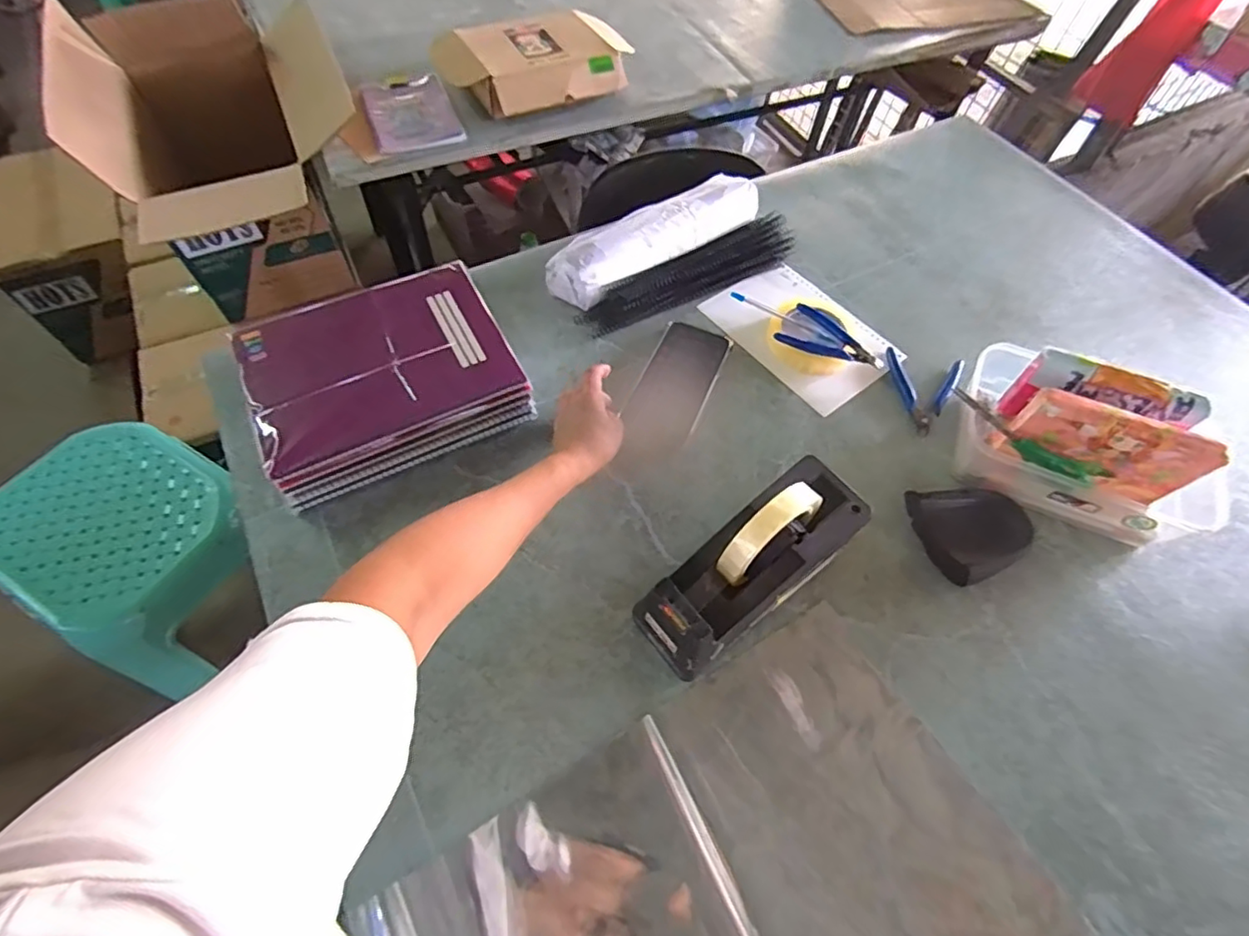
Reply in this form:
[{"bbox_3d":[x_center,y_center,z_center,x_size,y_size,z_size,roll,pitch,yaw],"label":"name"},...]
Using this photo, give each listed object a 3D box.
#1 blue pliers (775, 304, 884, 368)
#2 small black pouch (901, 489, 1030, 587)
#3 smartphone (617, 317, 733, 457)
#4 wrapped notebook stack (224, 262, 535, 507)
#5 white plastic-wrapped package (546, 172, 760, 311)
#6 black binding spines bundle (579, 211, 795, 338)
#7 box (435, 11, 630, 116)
[{"bbox_3d":[0.246,-0.151,0.707,0.121,0.020,0.058,24,61,11],"label":"blue pliers"},{"bbox_3d":[0.331,0.065,0.569,0.098,0.033,0.089,-6,60,-7],"label":"small black pouch"},{"bbox_3d":[0.057,-0.095,0.660,0.078,0.007,0.175,23,61,10],"label":"smartphone"},{"bbox_3d":[-0.255,-0.104,0.622,0.252,0.054,0.225,-24,63,-16],"label":"wrapped notebook stack"},{"bbox_3d":[0.046,-0.297,0.774,0.318,0.065,0.081,-32,66,-20],"label":"white plastic-wrapped package"},{"bbox_3d":[0.099,-0.248,0.774,0.329,0.043,0.070,-31,66,-19],"label":"black binding spines bundle"},{"bbox_3d":[-0.172,-0.805,1.167,0.352,0.069,0.245,-26,64,-17],"label":"box"}]

